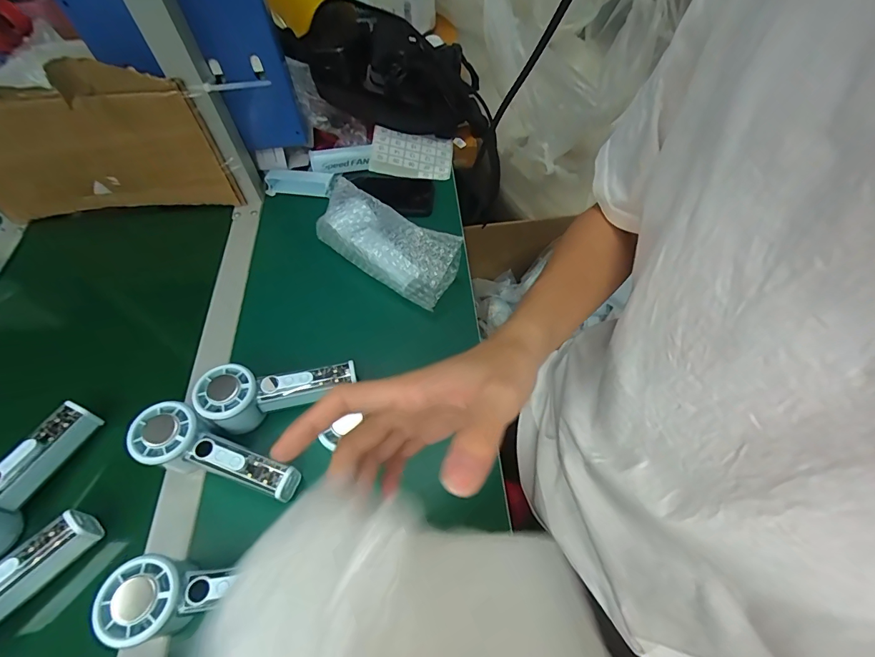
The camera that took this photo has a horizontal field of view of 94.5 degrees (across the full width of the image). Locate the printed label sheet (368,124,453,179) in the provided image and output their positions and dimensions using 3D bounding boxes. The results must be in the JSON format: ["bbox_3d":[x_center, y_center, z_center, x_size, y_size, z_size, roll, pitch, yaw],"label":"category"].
[{"bbox_3d":[-0.040,-0.276,0.646,0.132,0.015,0.073,-4,90,-14],"label":"printed label sheet"}]

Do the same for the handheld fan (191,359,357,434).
[{"bbox_3d":[-0.164,0.057,0.418,0.146,0.050,0.054,-20,59,-10],"label":"handheld fan"}]

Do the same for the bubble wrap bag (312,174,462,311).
[{"bbox_3d":[-0.068,-0.111,0.517,0.199,0.068,0.071,33,64,20],"label":"bubble wrap bag"}]

